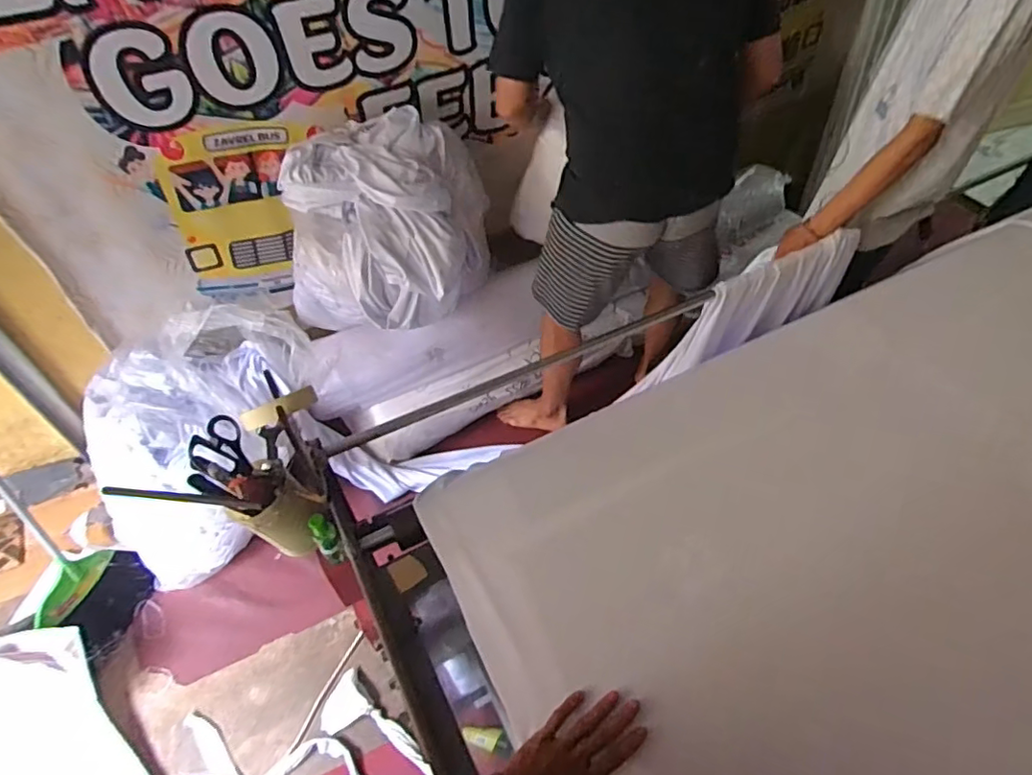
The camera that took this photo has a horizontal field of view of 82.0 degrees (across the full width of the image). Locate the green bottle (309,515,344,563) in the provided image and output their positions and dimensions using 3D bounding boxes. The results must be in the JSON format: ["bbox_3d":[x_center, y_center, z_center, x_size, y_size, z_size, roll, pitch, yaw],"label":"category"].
[{"bbox_3d":[-0.277,0.222,0.871,0.032,0.126,0.029,-31,58,-22],"label":"green bottle"}]

